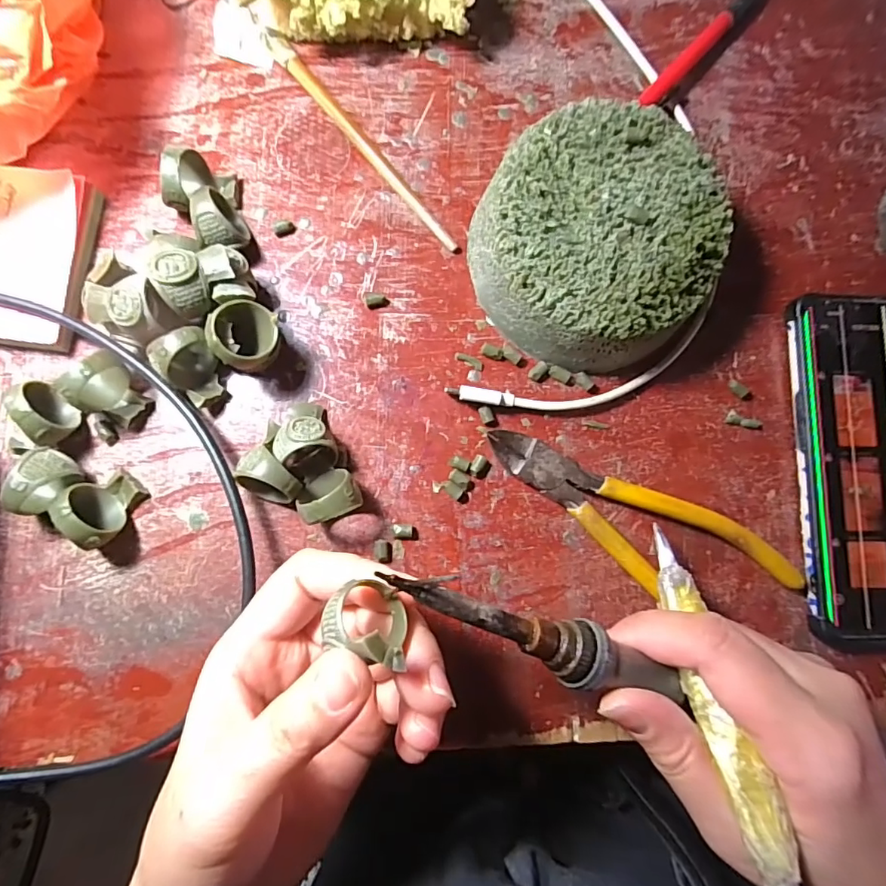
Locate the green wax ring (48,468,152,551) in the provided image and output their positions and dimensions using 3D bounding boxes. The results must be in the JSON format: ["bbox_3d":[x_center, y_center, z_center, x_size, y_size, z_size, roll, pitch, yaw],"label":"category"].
[{"bbox_3d":[-0.137,0.026,0.205,0.022,0.030,0.027,-25,85,-7],"label":"green wax ring"}]

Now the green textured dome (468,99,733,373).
[{"bbox_3d":[0.068,-0.085,0.225,0.099,0.045,0.104,0,83,-4],"label":"green textured dome"}]

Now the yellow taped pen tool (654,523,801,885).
[{"bbox_3d":[0.098,0.099,0.176,0.013,0.008,0.147,-4,57,-4],"label":"yellow taped pen tool"}]

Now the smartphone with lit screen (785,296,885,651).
[{"bbox_3d":[0.210,0.013,0.241,0.078,0.013,0.164,0,83,-4],"label":"smartphone with lit screen"}]

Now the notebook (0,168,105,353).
[{"bbox_3d":[-0.198,-0.081,0.220,0.084,0.016,0.074,4,83,-3],"label":"notebook"}]

